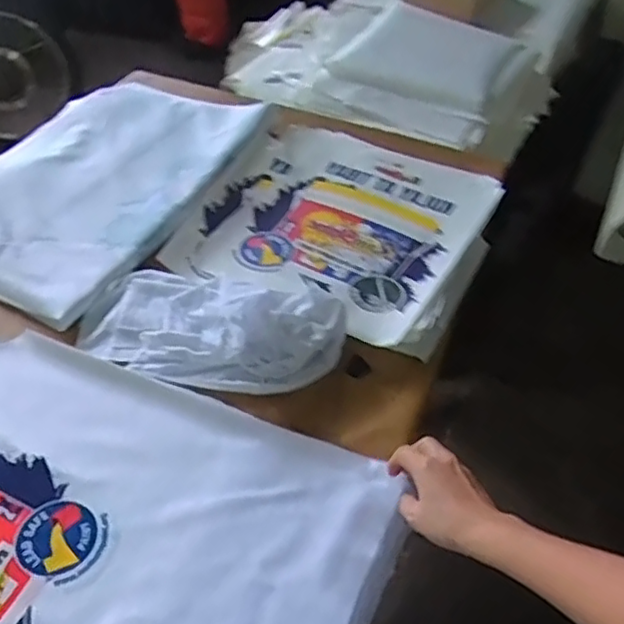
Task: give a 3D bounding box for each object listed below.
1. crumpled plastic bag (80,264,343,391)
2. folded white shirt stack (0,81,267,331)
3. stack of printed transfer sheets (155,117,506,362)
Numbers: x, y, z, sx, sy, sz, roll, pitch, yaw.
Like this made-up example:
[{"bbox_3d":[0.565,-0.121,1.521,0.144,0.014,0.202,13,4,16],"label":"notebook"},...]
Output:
[{"bbox_3d":[-0.121,0.009,0.771,0.311,0.048,0.159,14,49,6],"label":"crumpled plastic bag"},{"bbox_3d":[-0.326,-0.222,0.990,0.369,0.045,0.566,20,50,11],"label":"folded white shirt stack"},{"bbox_3d":[0.058,-0.158,0.963,0.400,0.028,0.450,21,50,12],"label":"stack of printed transfer sheets"}]

